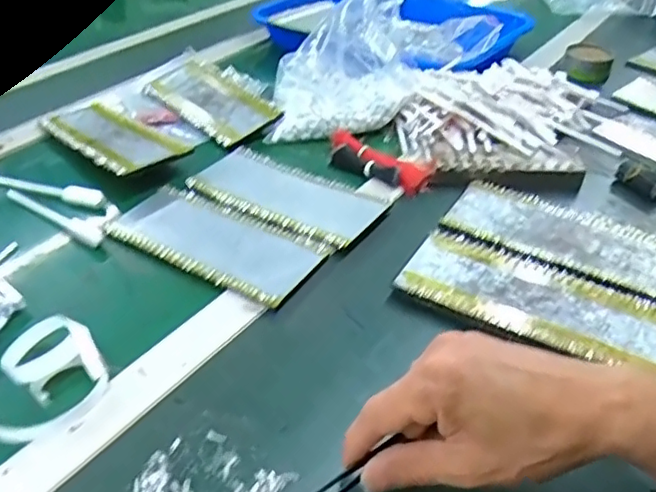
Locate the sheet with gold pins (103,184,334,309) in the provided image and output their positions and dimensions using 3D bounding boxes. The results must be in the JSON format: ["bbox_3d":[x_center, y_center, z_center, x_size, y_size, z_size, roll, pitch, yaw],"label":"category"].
[{"bbox_3d":[-0.105,-0.009,0.547,0.204,0.009,0.088,21,44,25],"label":"sheet with gold pins"}]

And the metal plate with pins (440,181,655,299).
[{"bbox_3d":[0.214,-0.012,0.551,0.198,0.007,0.094,24,46,27],"label":"metal plate with pins"}]

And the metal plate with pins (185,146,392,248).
[{"bbox_3d":[-0.043,-0.055,0.606,0.195,0.005,0.089,24,45,27],"label":"metal plate with pins"}]

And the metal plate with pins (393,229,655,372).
[{"bbox_3d":[0.162,0.040,0.478,0.198,0.010,0.094,20,44,24],"label":"metal plate with pins"}]

